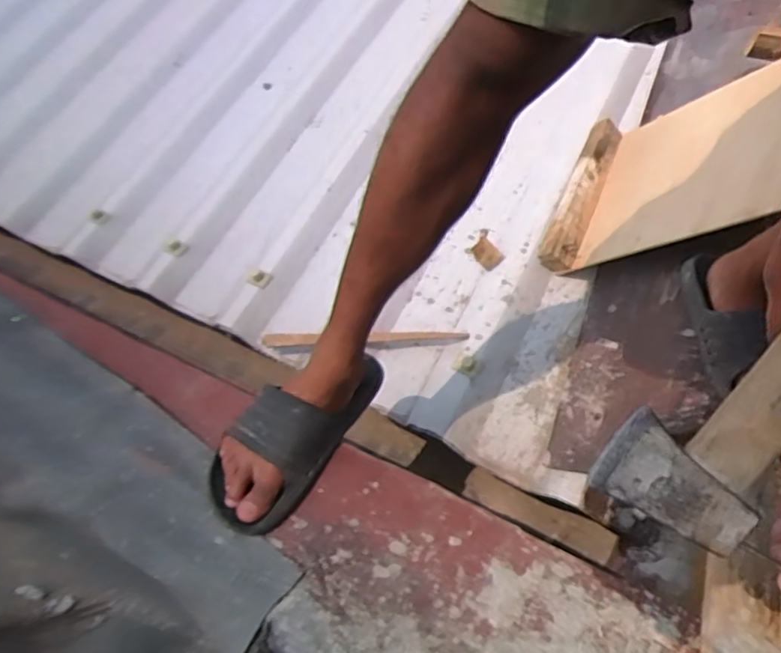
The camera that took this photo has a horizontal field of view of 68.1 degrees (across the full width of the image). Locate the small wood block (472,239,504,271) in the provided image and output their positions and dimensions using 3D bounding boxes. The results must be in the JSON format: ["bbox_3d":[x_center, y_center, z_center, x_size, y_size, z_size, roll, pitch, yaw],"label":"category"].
[{"bbox_3d":[0.181,-0.137,1.096,0.040,0.010,0.071,-41,57,6],"label":"small wood block"}]

